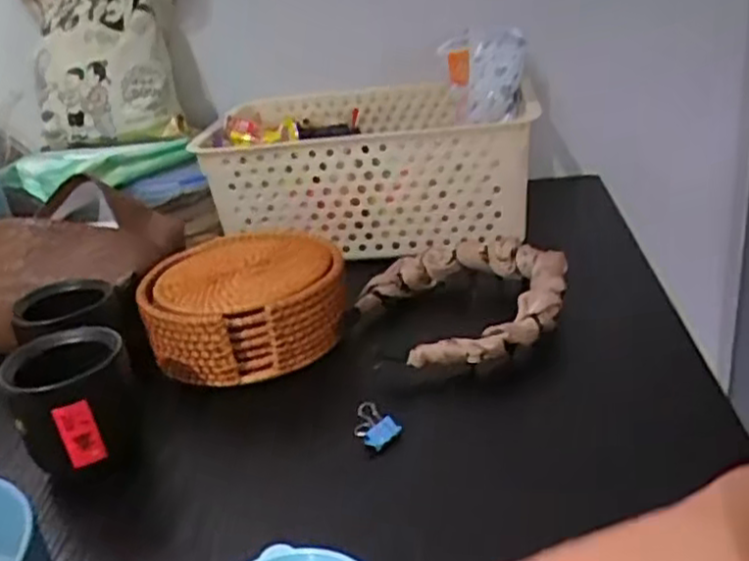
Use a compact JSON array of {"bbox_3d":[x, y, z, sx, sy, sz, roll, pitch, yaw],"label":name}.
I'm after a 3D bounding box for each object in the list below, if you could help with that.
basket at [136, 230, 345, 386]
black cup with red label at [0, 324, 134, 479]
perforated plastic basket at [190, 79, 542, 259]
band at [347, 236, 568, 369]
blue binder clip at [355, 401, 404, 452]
[{"bbox_3d":[-0.093,0.016,0.535,0.139,0.056,0.130,-6,26,3],"label":"basket"},{"bbox_3d":[-0.176,0.066,0.427,0.065,0.060,0.076,-19,29,-24],"label":"black cup with red label"},{"bbox_3d":[0.001,-0.122,0.716,0.290,0.110,0.229,-1,25,13],"label":"perforated plastic basket"},{"bbox_3d":[0.063,0.009,0.534,0.148,0.035,0.147,-6,25,3],"label":"band"},{"bbox_3d":[0.001,0.084,0.427,0.019,0.019,0.026,-24,31,-31],"label":"blue binder clip"}]

